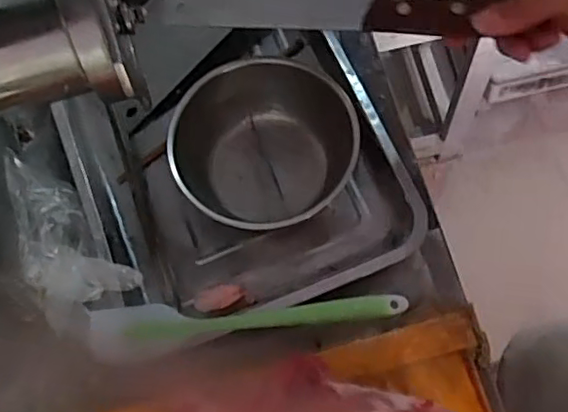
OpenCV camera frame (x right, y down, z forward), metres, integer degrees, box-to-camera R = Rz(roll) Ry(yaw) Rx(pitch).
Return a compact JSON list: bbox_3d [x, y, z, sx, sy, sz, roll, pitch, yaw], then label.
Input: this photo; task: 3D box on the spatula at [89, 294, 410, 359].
[{"bbox_3d":[-0.028,0.089,0.499,0.254,0.023,0.040,-8,71,-1],"label":"spatula"}]

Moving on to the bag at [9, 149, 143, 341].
[{"bbox_3d":[-0.198,0.032,0.529,0.078,0.048,0.157,-40,75,-11],"label":"bag"}]

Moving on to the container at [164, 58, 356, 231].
[{"bbox_3d":[-0.017,-0.057,0.580,0.169,0.079,0.149,0,71,2],"label":"container"}]

